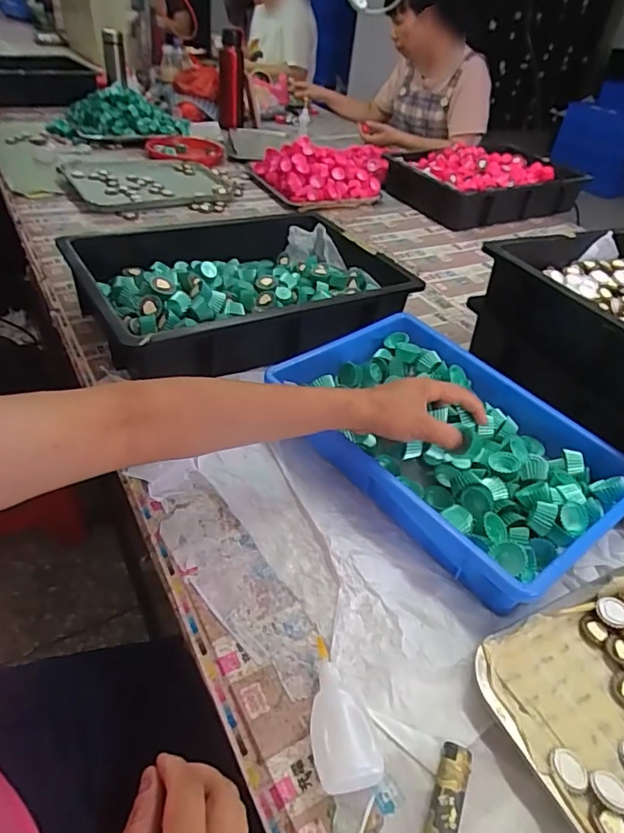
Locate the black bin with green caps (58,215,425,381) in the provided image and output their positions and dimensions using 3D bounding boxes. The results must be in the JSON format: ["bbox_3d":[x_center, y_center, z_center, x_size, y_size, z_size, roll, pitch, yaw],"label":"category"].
[{"bbox_3d":[-0.095,-0.182,0.778,0.454,0.088,0.356,-13,44,-23],"label":"black bin with green caps"}]

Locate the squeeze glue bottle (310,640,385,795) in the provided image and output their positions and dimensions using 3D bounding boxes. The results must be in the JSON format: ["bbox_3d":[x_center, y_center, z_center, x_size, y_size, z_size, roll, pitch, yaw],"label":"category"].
[{"bbox_3d":[0.014,0.211,0.383,0.040,0.030,0.102,-5,42,-15],"label":"squeeze glue bottle"}]

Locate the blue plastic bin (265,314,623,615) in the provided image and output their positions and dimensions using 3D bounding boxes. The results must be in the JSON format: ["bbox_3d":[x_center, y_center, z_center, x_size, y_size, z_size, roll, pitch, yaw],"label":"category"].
[{"bbox_3d":[0.148,0.019,0.593,0.234,0.078,0.368,-25,50,-33],"label":"blue plastic bin"}]

